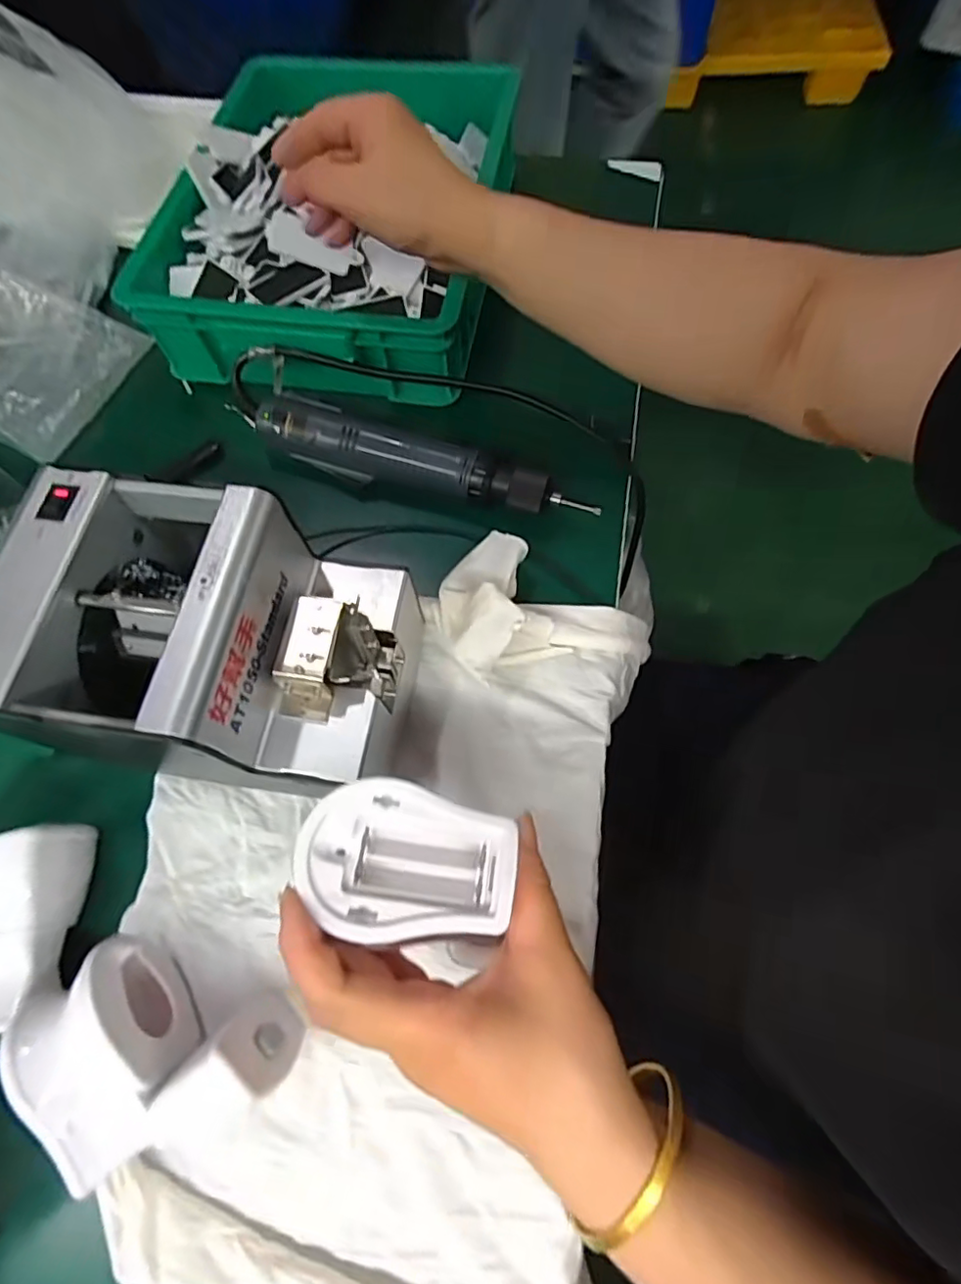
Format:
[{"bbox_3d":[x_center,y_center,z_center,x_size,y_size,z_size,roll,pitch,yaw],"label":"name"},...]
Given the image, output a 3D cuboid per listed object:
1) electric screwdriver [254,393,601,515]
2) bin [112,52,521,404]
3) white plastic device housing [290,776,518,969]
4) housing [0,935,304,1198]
[{"bbox_3d":[-0.048,-0.134,0.436,0.258,0.029,0.040,18,70,10],"label":"electric screwdriver"},{"bbox_3d":[-0.123,-0.363,0.504,0.263,0.081,0.323,8,69,6],"label":"bin"},{"bbox_3d":[-0.030,0.092,0.245,0.086,0.028,0.059,11,69,7],"label":"white plastic device housing"},{"bbox_3d":[-0.156,0.193,0.291,0.114,0.060,0.100,-31,69,-10],"label":"housing"}]

